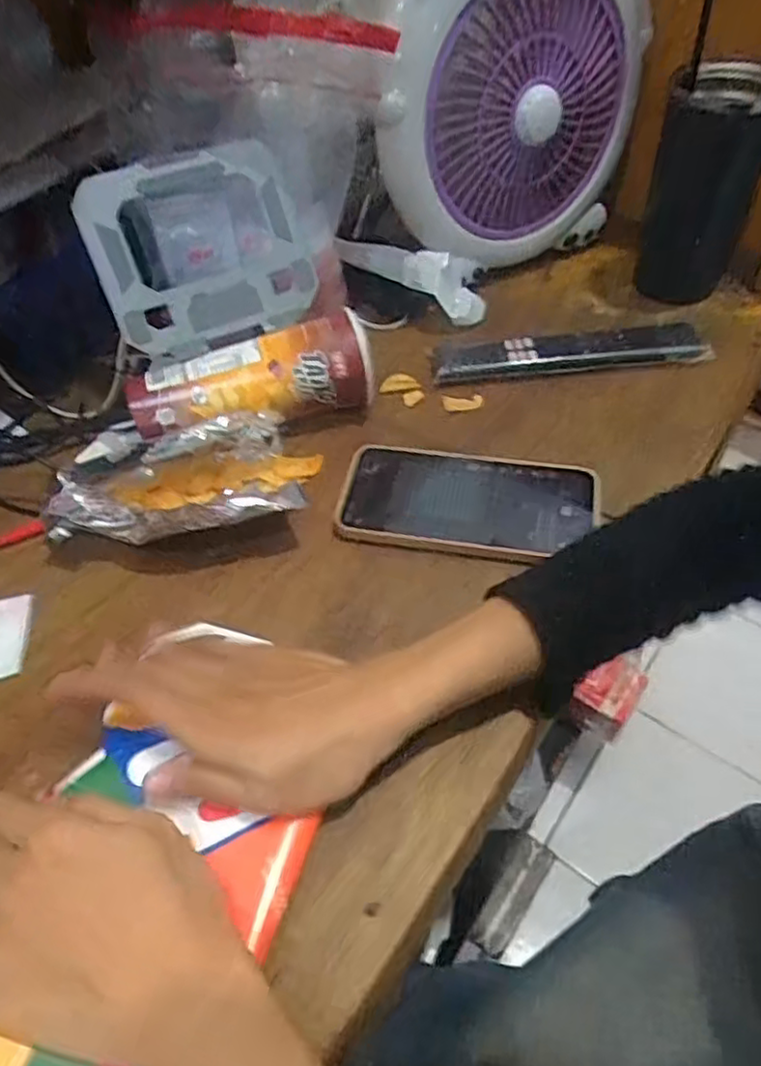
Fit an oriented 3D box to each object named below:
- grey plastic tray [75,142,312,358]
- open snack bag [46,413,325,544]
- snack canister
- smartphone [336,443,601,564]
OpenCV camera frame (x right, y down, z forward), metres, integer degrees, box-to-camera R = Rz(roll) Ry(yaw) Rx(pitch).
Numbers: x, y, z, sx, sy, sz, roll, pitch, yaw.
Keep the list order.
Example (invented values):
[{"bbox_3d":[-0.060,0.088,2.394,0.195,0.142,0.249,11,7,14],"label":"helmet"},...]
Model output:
[{"bbox_3d":[-0.127,-0.199,0.476,0.143,0.124,0.021,-23,19,-17],"label":"grey plastic tray"},{"bbox_3d":[-0.120,-0.033,0.434,0.155,0.051,0.102,-11,50,-6],"label":"open snack bag"},{"bbox_3d":[-0.095,-0.111,0.487,0.164,0.062,0.070,-12,50,-7],"label":"snack canister"},{"bbox_3d":[0.058,-0.020,0.440,0.162,0.016,0.082,8,50,10],"label":"smartphone"}]

